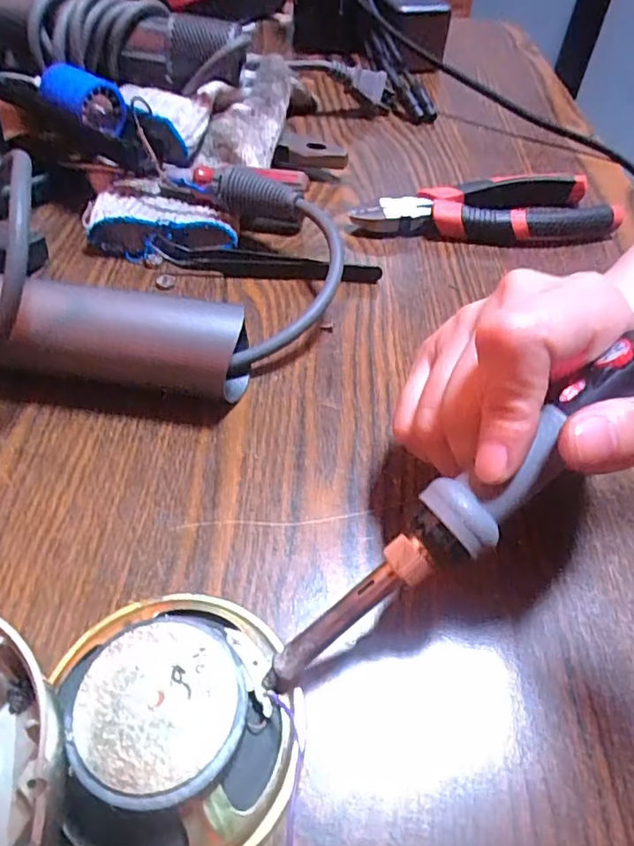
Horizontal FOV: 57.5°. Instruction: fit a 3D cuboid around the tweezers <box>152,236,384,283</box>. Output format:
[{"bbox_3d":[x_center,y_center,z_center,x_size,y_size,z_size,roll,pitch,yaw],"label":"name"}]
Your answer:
[{"bbox_3d":[-0.027,-0.083,0.302,0.118,0.010,0.012,6,48,0],"label":"tweezers"}]

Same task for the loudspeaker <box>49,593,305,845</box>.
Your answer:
[{"bbox_3d":[-0.036,0.077,0.153,0.061,0.025,0.071,-12,52,-16],"label":"loudspeaker"}]

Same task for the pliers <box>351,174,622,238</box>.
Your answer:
[{"bbox_3d":[0.100,-0.128,0.349,0.155,0.022,0.050,-5,49,-9],"label":"pliers"}]

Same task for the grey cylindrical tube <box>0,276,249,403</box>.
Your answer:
[{"bbox_3d":[-0.093,-0.033,0.233,0.127,0.040,0.038,7,48,2],"label":"grey cylindrical tube"}]

